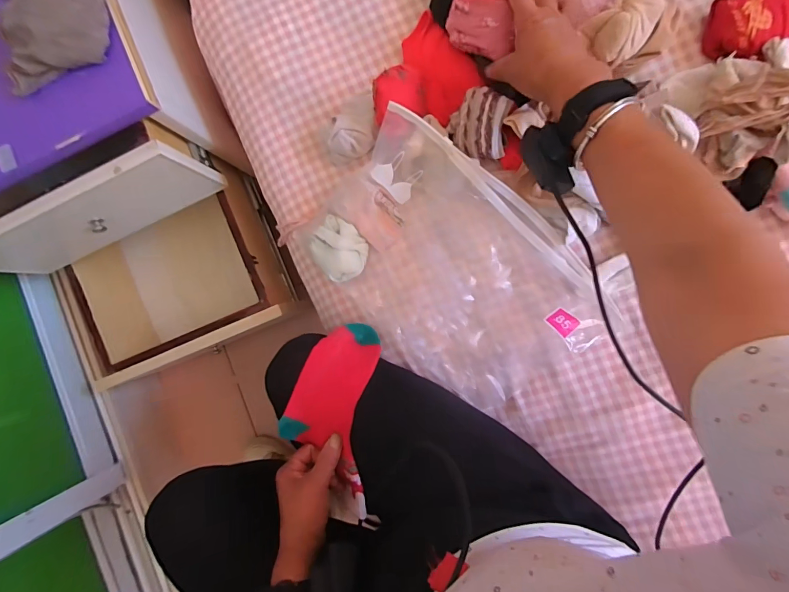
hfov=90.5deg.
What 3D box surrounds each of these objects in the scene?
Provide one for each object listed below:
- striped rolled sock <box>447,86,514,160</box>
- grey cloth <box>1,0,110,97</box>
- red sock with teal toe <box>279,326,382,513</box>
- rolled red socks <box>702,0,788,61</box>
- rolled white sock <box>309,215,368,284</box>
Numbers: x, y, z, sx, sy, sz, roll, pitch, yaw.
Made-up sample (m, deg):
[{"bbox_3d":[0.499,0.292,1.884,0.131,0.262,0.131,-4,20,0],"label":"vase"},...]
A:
[{"bbox_3d":[0.098,-0.200,0.454,0.069,0.044,0.065,1,95,8],"label":"striped rolled sock"},{"bbox_3d":[-0.379,-0.323,0.435,0.116,0.055,0.184,5,91,7],"label":"grey cloth"},{"bbox_3d":[-0.074,0.143,0.481,0.095,0.091,0.200,4,95,8],"label":"red sock with teal toe"},{"bbox_3d":[0.409,-0.301,0.442,0.099,0.043,0.072,-4,93,8],"label":"rolled red socks"},{"bbox_3d":[-0.072,-0.059,0.513,0.077,0.042,0.071,43,98,3],"label":"rolled white sock"}]

